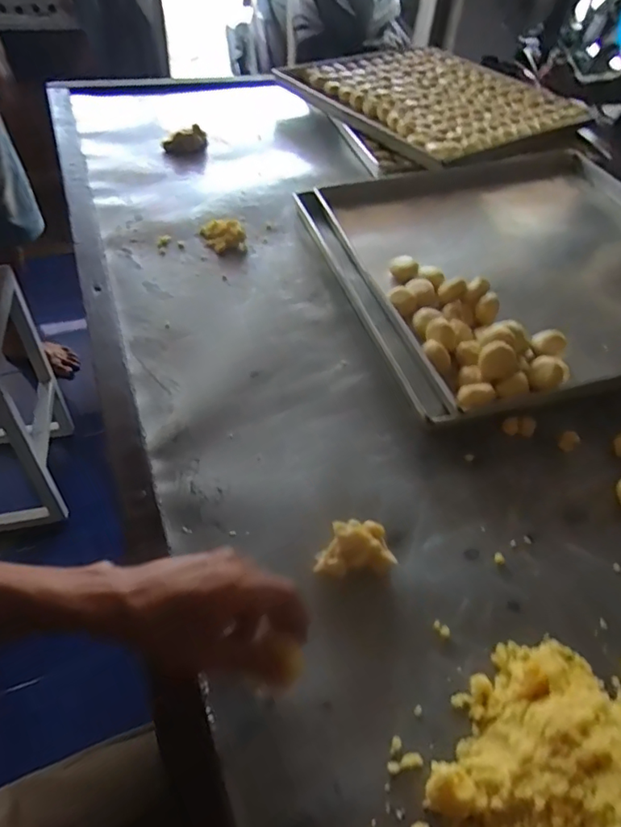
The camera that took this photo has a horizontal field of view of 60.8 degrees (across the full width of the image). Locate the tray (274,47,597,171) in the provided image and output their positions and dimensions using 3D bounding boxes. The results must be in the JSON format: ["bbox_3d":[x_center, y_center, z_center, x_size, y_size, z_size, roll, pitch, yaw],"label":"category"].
[{"bbox_3d":[0.267,-0.692,1.155,0.496,0.036,0.535,-29,57,-27],"label":"tray"}]

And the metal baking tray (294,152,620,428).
[{"bbox_3d":[0.321,-0.226,0.785,0.554,0.057,0.509,-12,51,-15],"label":"metal baking tray"}]

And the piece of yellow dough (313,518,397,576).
[{"bbox_3d":[0.035,0.120,0.469,0.067,0.035,0.048,-8,50,-12],"label":"piece of yellow dough"}]

